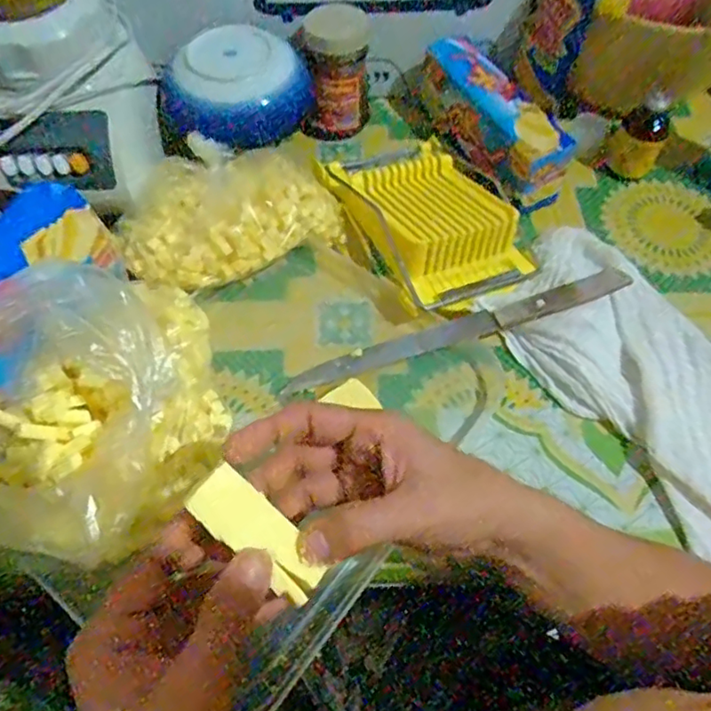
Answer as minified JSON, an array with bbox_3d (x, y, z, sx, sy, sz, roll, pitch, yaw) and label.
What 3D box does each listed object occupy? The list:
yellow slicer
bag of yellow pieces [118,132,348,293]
[{"bbox_3d":[0.060,-0.125,0.505,0.119,0.045,0.196,-24,61,-16],"label":"yellow slicer"},{"bbox_3d":[-0.104,-0.116,0.491,0.177,0.067,0.119,-33,64,-20],"label":"bag of yellow pieces"}]

